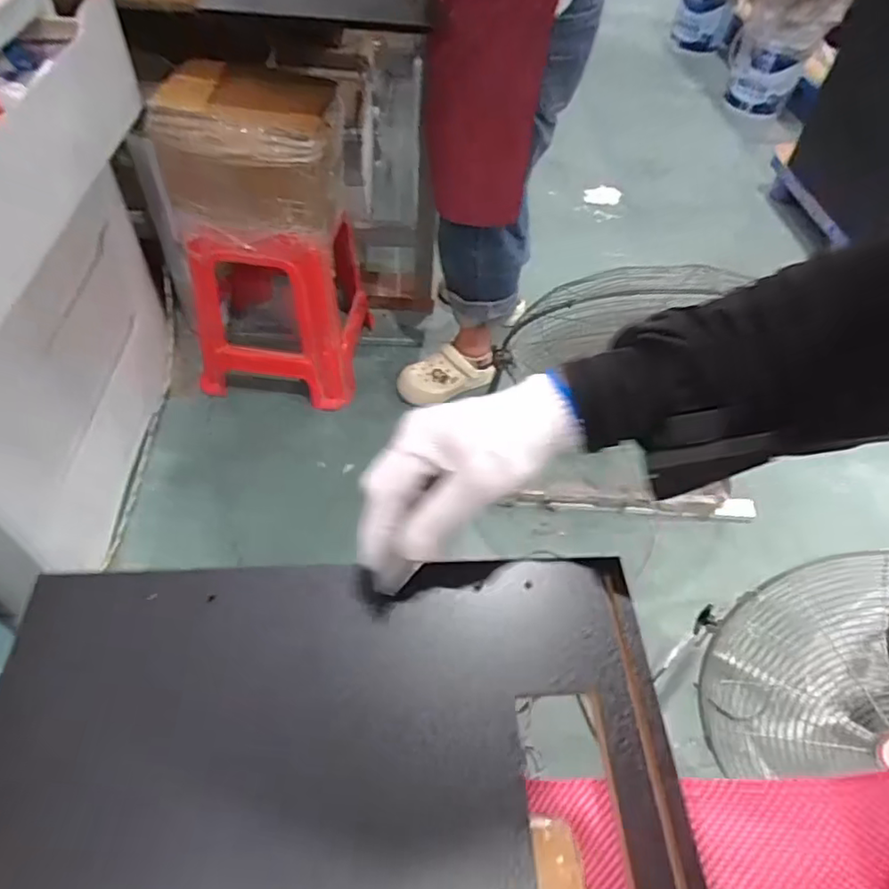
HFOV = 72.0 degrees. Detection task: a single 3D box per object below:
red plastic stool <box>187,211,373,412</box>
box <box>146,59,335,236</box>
[{"bbox_3d":[-0.380,-0.374,1.446,0.359,0.411,0.375,5,53,-2],"label":"red plastic stool"},{"bbox_3d":[-0.355,-0.536,1.147,0.304,0.229,0.211,6,53,-1],"label":"box"}]

